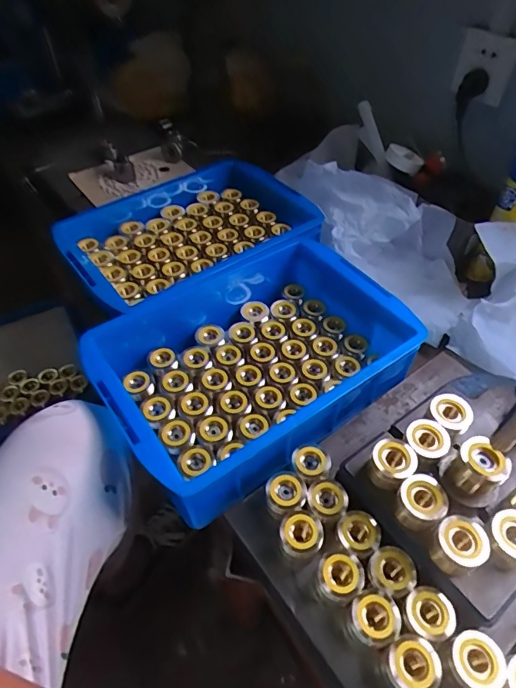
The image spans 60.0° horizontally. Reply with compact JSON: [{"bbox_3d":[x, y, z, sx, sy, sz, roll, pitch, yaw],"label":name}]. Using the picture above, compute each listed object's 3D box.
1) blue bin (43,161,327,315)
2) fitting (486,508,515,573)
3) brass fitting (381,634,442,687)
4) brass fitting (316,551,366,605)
[{"bbox_3d":[-0.100,-0.162,0.693,0.359,0.079,0.240,-29,54,-23],"label":"blue bin"},{"bbox_3d":[0.220,0.171,0.388,0.043,0.042,0.040,-19,51,-16],"label":"fitting"},{"bbox_3d":[0.126,0.266,0.368,0.040,0.039,0.040,0,49,0],"label":"brass fitting"},{"bbox_3d":[0.077,0.215,0.410,0.043,0.041,0.037,-20,51,-17],"label":"brass fitting"}]

